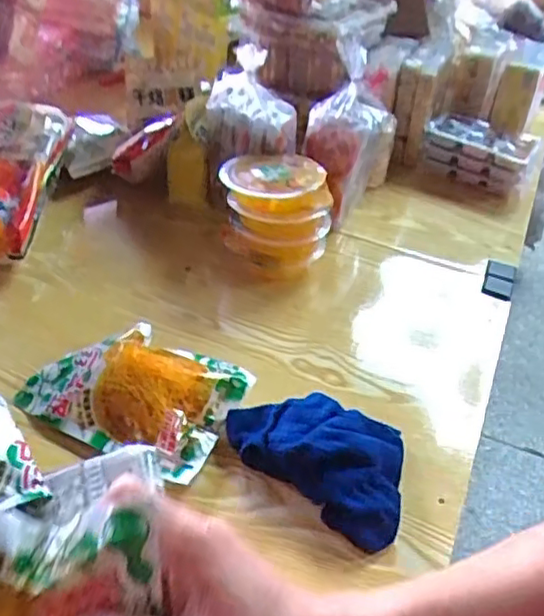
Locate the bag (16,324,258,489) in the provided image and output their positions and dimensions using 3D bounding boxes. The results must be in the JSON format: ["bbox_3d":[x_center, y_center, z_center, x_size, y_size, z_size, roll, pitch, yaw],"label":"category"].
[{"bbox_3d":[-0.147,0.086,0.691,0.214,0.053,0.144,20,42,17],"label":"bag"}]

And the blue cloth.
[{"bbox_3d":[0.038,0.145,0.629,0.181,0.058,0.136,11,40,7],"label":"blue cloth"}]

